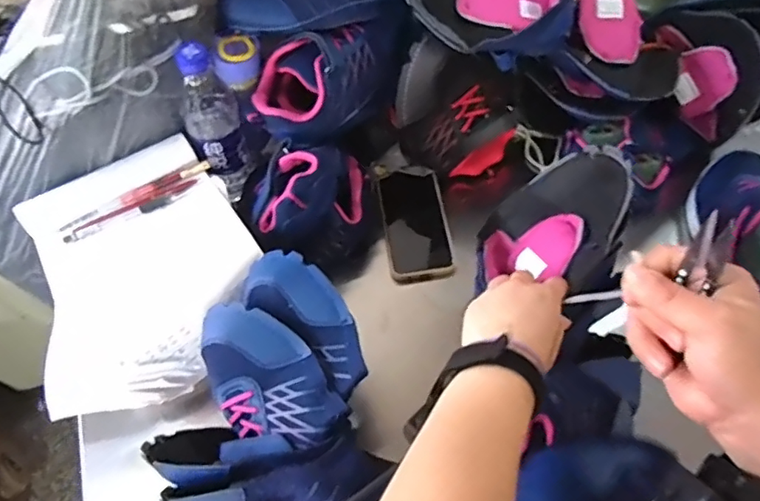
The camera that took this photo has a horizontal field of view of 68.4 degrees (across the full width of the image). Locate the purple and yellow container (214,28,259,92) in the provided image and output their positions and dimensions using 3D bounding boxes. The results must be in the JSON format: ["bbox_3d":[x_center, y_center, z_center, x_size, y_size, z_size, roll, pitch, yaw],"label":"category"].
[{"bbox_3d":[-0.159,-0.213,0.636,0.044,0.053,0.048,-2,57,2],"label":"purple and yellow container"}]

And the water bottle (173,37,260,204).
[{"bbox_3d":[-0.189,-0.141,0.654,0.063,0.223,0.064,-19,58,-8],"label":"water bottle"}]

